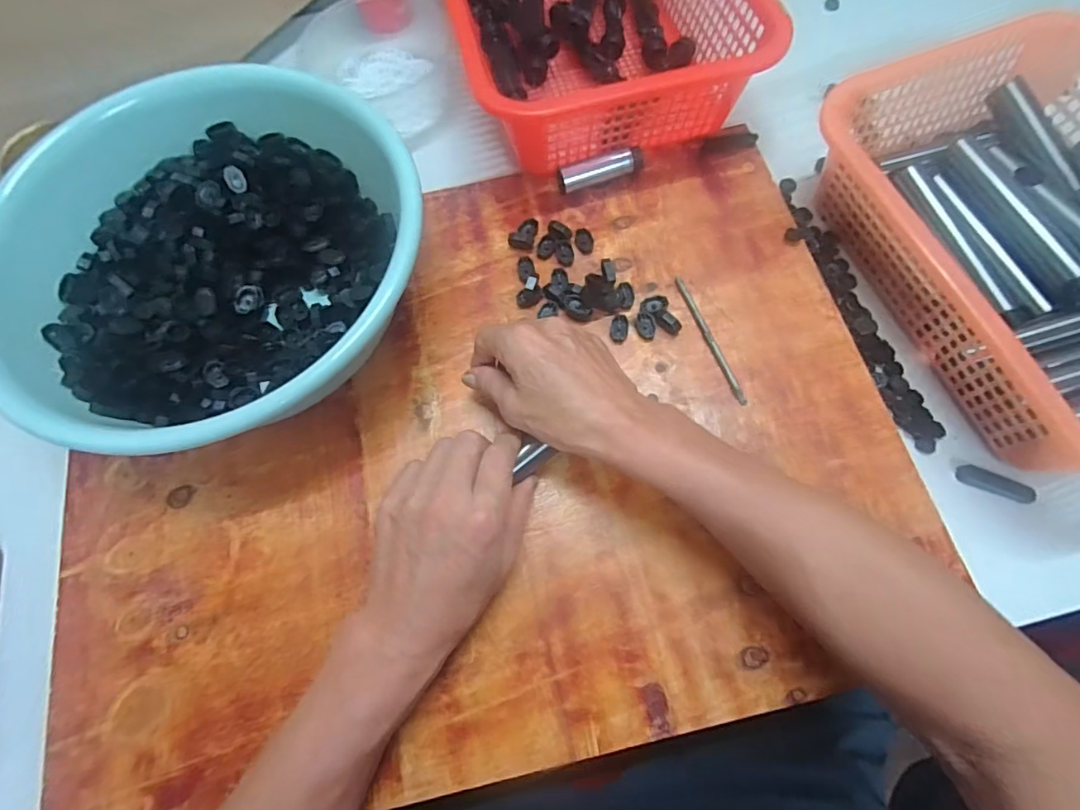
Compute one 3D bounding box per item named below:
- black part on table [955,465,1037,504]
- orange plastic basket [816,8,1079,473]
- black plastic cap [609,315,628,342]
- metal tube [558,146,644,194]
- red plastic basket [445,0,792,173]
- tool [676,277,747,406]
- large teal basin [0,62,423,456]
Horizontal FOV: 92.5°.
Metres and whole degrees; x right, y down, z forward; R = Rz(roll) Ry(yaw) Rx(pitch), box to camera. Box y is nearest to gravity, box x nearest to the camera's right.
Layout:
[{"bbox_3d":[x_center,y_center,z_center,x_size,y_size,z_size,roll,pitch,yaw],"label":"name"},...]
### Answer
[{"bbox_3d":[0.326,0.057,0.366,0.050,0.007,0.014,19,73,7],"label":"black part on table"},{"bbox_3d":[0.380,-0.120,0.383,0.252,0.088,0.329,-19,72,-5],"label":"orange plastic basket"},{"bbox_3d":[0.064,-0.061,0.413,0.014,0.006,0.020,6,72,3],"label":"black plastic cap"},{"bbox_3d":[0.053,-0.207,0.455,0.077,0.021,0.023,-17,72,-4],"label":"metal tube"},{"bbox_3d":[0.037,-0.384,0.483,0.245,0.087,0.330,-14,72,-3],"label":"red plastic basket"},{"bbox_3d":[0.133,-0.053,0.404,0.006,0.006,0.116,-19,72,-5],"label":"tool"},{"bbox_3d":[-0.230,-0.100,0.388,0.295,0.096,0.266,-40,75,-11],"label":"large teal basin"}]

